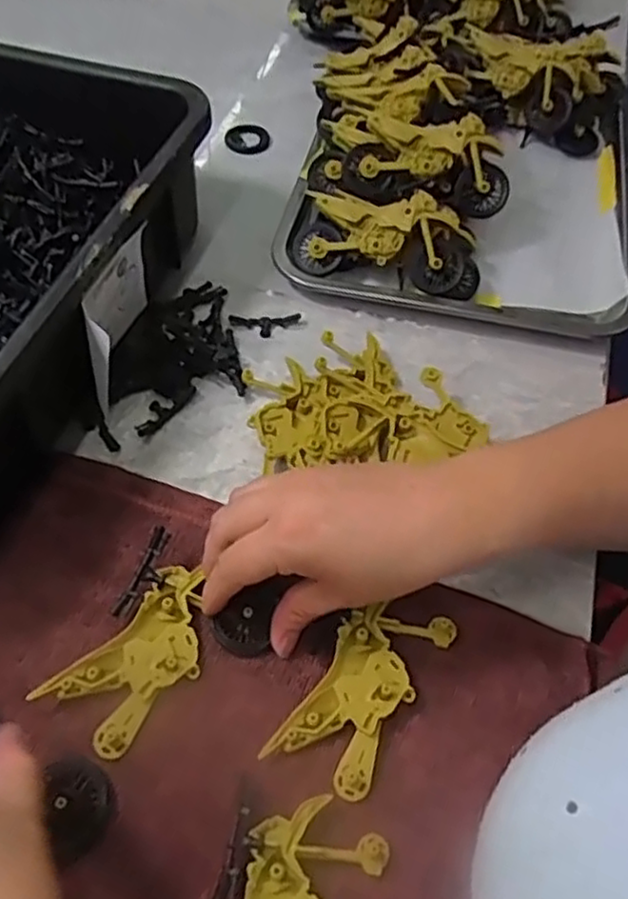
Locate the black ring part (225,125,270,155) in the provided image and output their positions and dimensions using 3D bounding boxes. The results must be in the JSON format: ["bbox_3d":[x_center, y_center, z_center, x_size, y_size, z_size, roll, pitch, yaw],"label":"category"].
[{"bbox_3d":[-0.058,-0.270,0.623,0.038,0.011,0.037,1,55,-1],"label":"black ring part"}]

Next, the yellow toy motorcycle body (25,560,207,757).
[{"bbox_3d":[-0.083,0.101,0.346,0.046,0.013,0.090,33,59,22],"label":"yellow toy motorcycle body"}]

